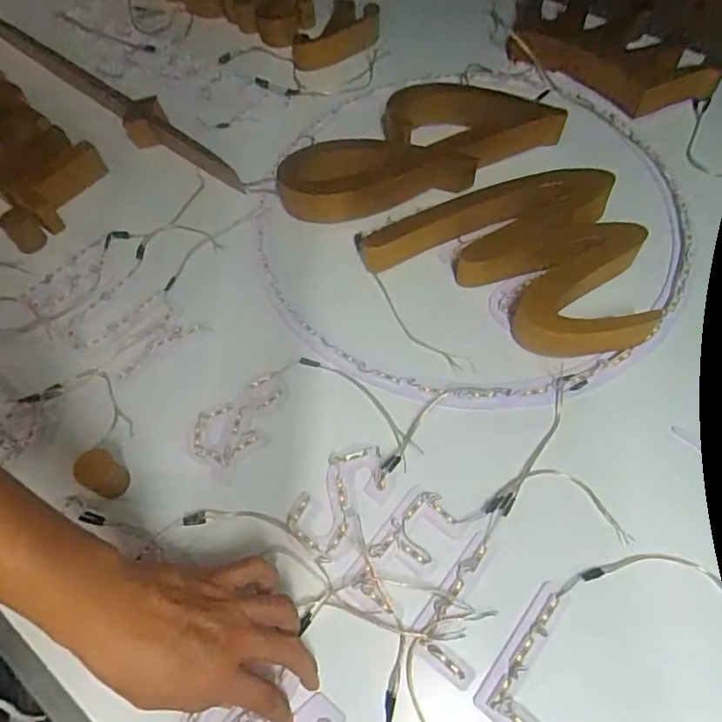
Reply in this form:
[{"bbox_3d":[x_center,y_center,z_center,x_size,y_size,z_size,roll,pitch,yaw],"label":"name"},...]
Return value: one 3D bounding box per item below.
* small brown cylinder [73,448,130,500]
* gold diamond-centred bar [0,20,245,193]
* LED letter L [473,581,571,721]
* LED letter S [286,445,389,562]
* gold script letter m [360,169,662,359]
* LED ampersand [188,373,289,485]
[{"bbox_3d":[-0.230,0.099,0.499,0.037,0.038,0.031,20,63,13],"label":"small brown cylinder"},{"bbox_3d":[-0.368,-0.381,0.782,0.576,0.036,0.055,37,68,21],"label":"gold diamond-centred bar"},{"bbox_3d":[0.138,0.231,0.429,0.058,0.008,0.109,33,66,19],"label":"LED letter L"},{"bbox_3d":[-0.018,0.120,0.497,0.059,0.004,0.106,31,66,19],"label":"LED letter S"},{"bbox_3d":[0.152,-0.095,0.586,0.274,0.043,0.214,-11,60,-4],"label":"gold script letter m"},{"bbox_3d":[-0.112,0.056,0.536,0.067,0.006,0.108,39,68,22],"label":"LED ampersand"}]

